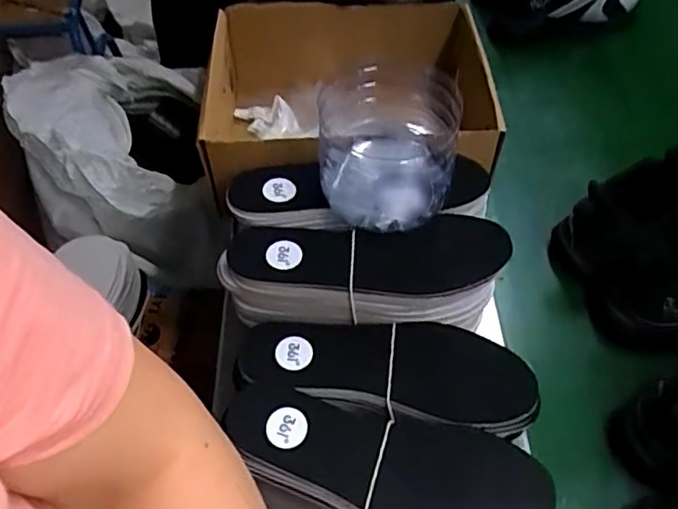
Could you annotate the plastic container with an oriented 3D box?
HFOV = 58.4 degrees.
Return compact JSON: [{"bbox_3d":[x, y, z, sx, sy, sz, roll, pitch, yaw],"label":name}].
[{"bbox_3d":[0.034,-0.082,0.463,0.105,0.087,0.090,8,52,9],"label":"plastic container"}]

